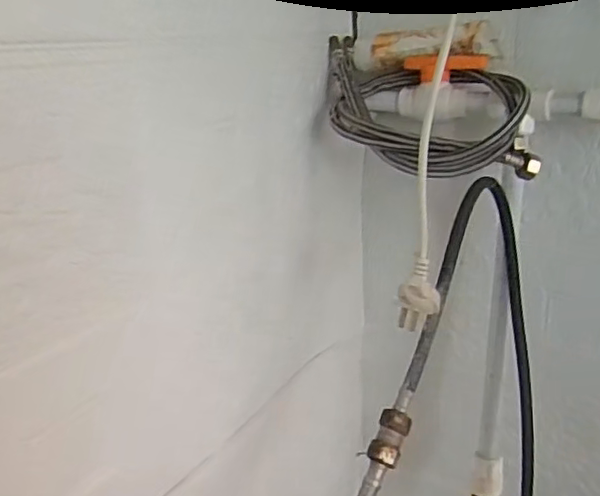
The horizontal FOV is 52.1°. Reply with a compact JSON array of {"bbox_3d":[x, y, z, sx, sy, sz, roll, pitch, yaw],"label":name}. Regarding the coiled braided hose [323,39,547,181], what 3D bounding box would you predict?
[{"bbox_3d":[0.126,-0.141,0.614,0.189,0.111,0.193,-2,18,2],"label":"coiled braided hose"}]

